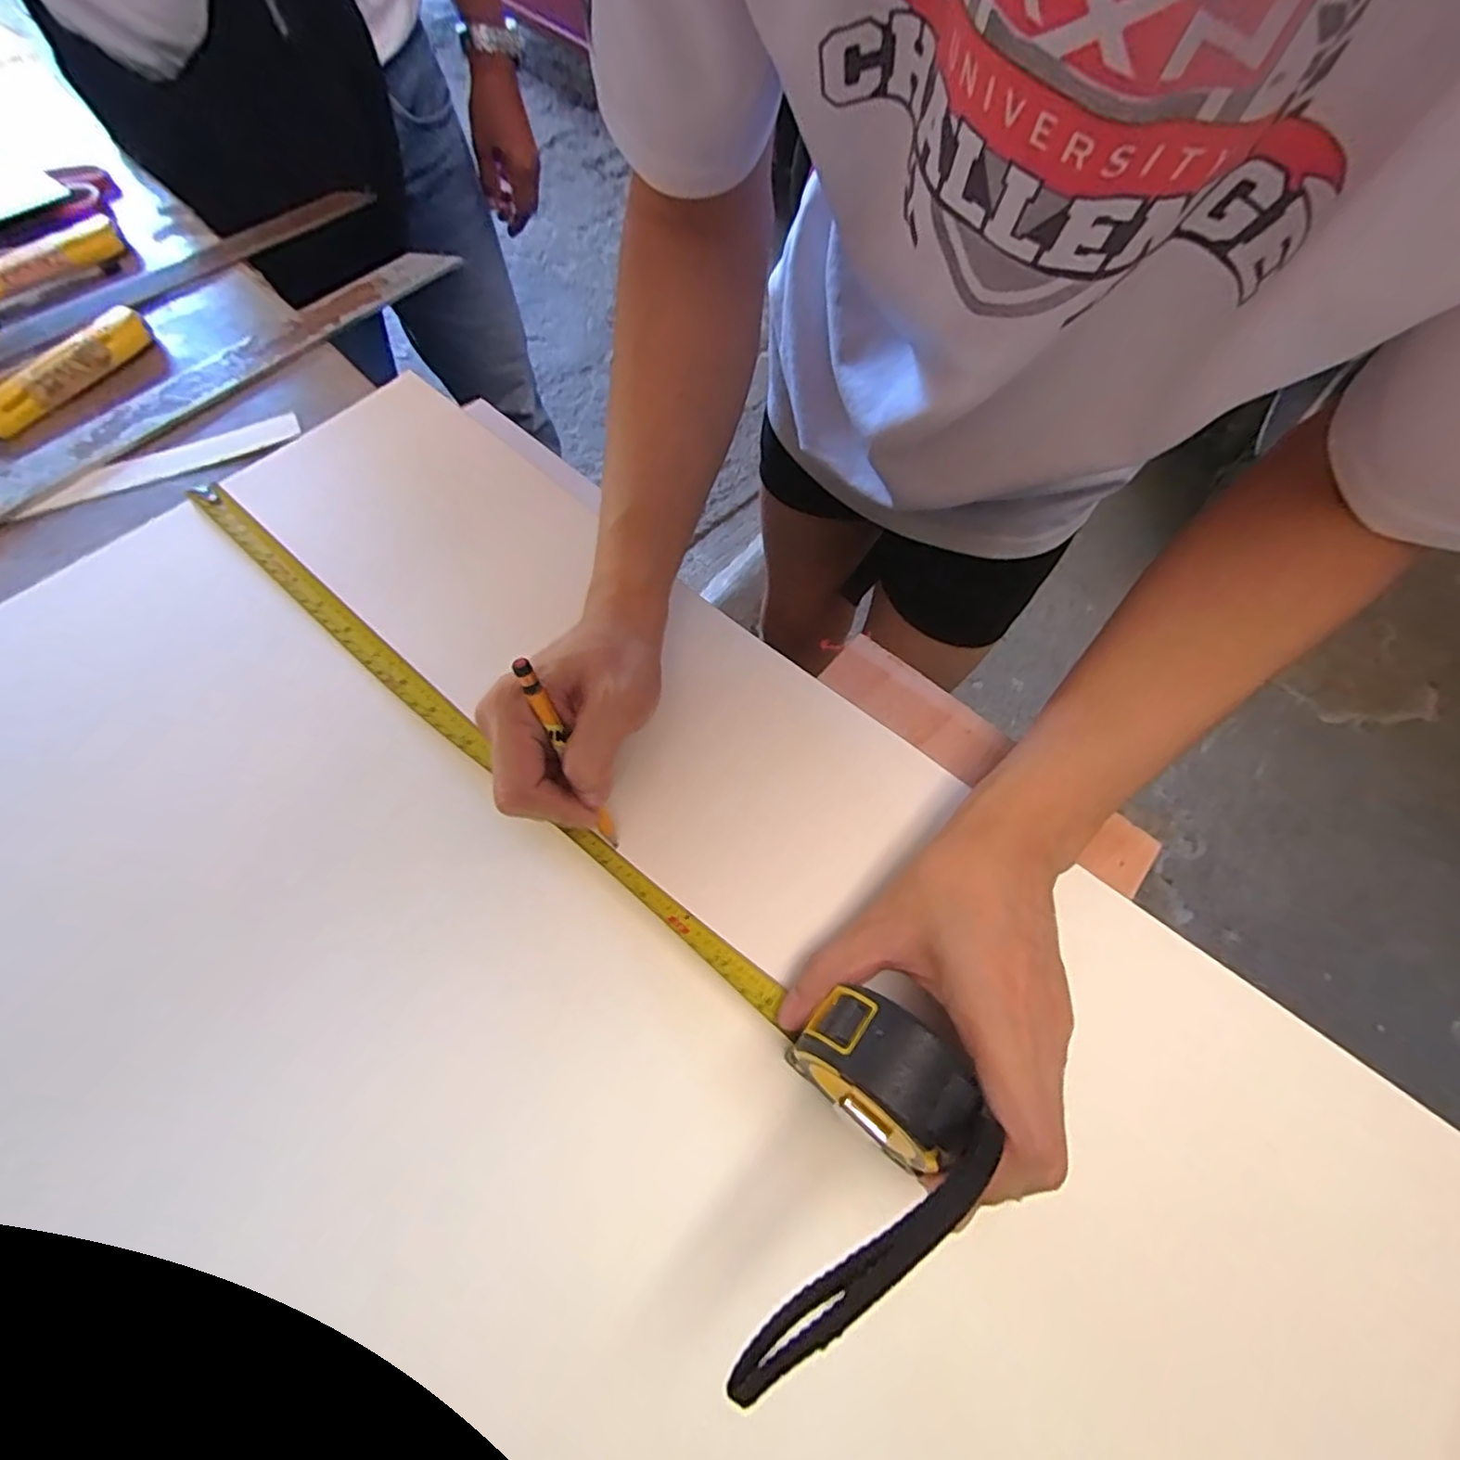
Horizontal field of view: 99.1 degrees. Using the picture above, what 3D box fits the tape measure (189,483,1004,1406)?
[{"bbox_3d":[-0.136,0.033,0.304,0.515,0.076,0.114,34,66,22],"label":"tape measure"}]

